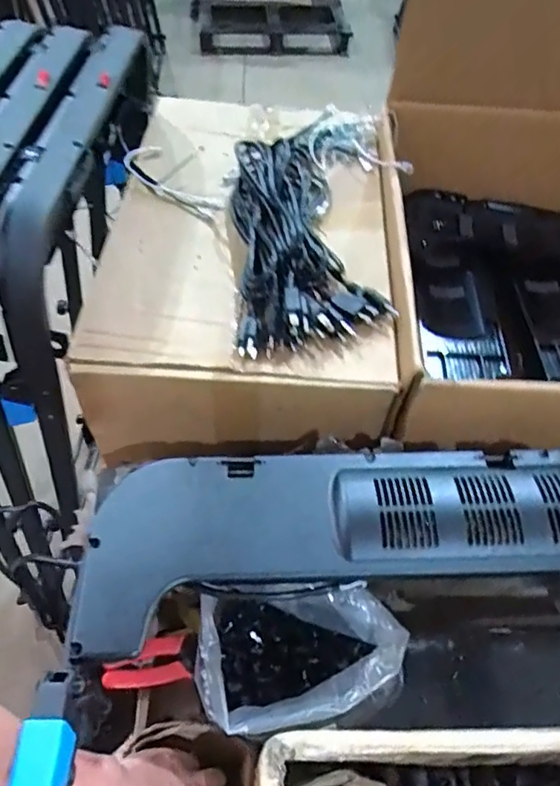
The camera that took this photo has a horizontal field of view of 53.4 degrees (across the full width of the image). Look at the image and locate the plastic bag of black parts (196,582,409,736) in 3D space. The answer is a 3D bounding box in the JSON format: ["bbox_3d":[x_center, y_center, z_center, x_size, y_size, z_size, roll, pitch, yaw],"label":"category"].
[{"bbox_3d":[0.013,0.237,0.517,0.184,0.089,0.130,-4,54,-5],"label":"plastic bag of black parts"}]

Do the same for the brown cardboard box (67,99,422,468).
[{"bbox_3d":[-0.031,-0.204,0.728,0.349,0.135,0.533,3,54,0],"label":"brown cardboard box"}]

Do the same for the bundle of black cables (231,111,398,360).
[{"bbox_3d":[0.032,-0.236,0.699,0.188,0.056,0.463,2,54,-1],"label":"bundle of black cables"}]

